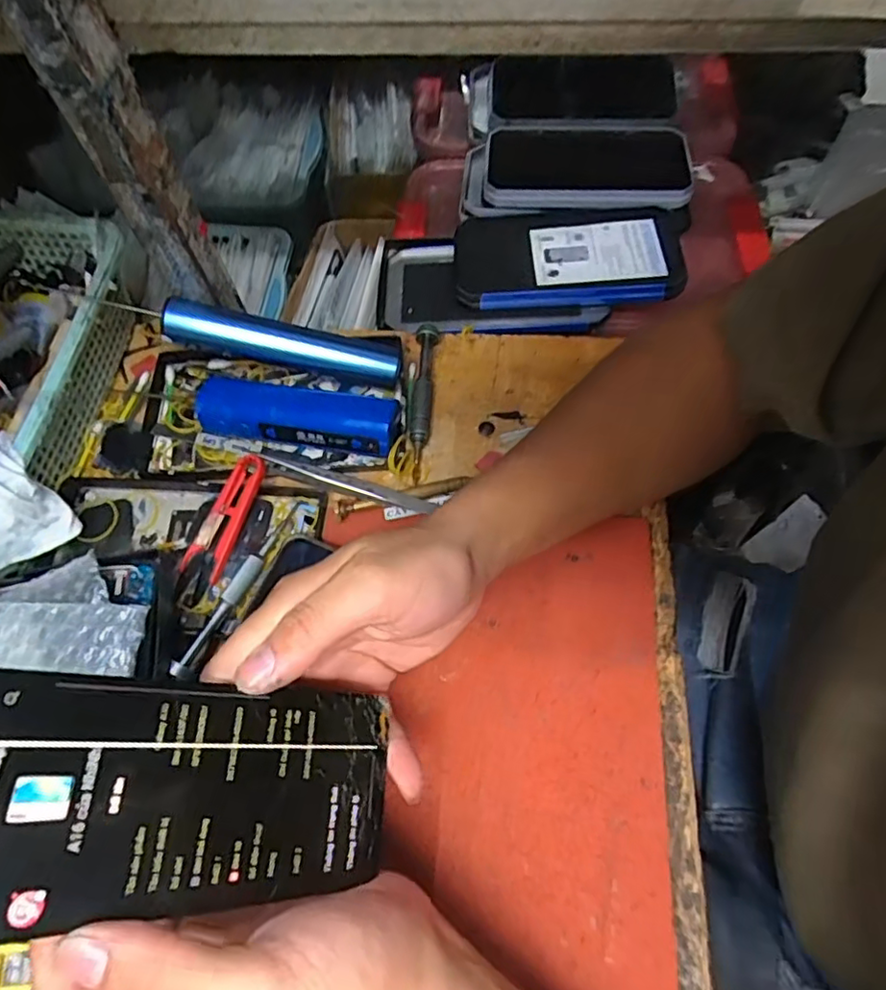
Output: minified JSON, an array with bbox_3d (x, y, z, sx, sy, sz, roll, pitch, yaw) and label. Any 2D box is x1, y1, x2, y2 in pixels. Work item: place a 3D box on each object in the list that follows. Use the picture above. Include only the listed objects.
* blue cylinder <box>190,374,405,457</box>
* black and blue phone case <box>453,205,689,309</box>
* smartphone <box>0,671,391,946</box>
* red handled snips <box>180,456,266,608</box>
[{"bbox_3d":[-0.097,-0.051,0.402,0.132,0.032,0.035,9,65,6],"label":"blue cylinder"},{"bbox_3d":[0.105,-0.195,0.483,0.187,0.020,0.103,0,65,2],"label":"black and blue phone case"},{"bbox_3d":[-0.088,0.107,0.214,0.158,0.004,0.073,19,62,-36],"label":"smartphone"},{"bbox_3d":[-0.138,0.022,0.372,0.023,0.014,0.098,21,80,11],"label":"red handled snips"}]

